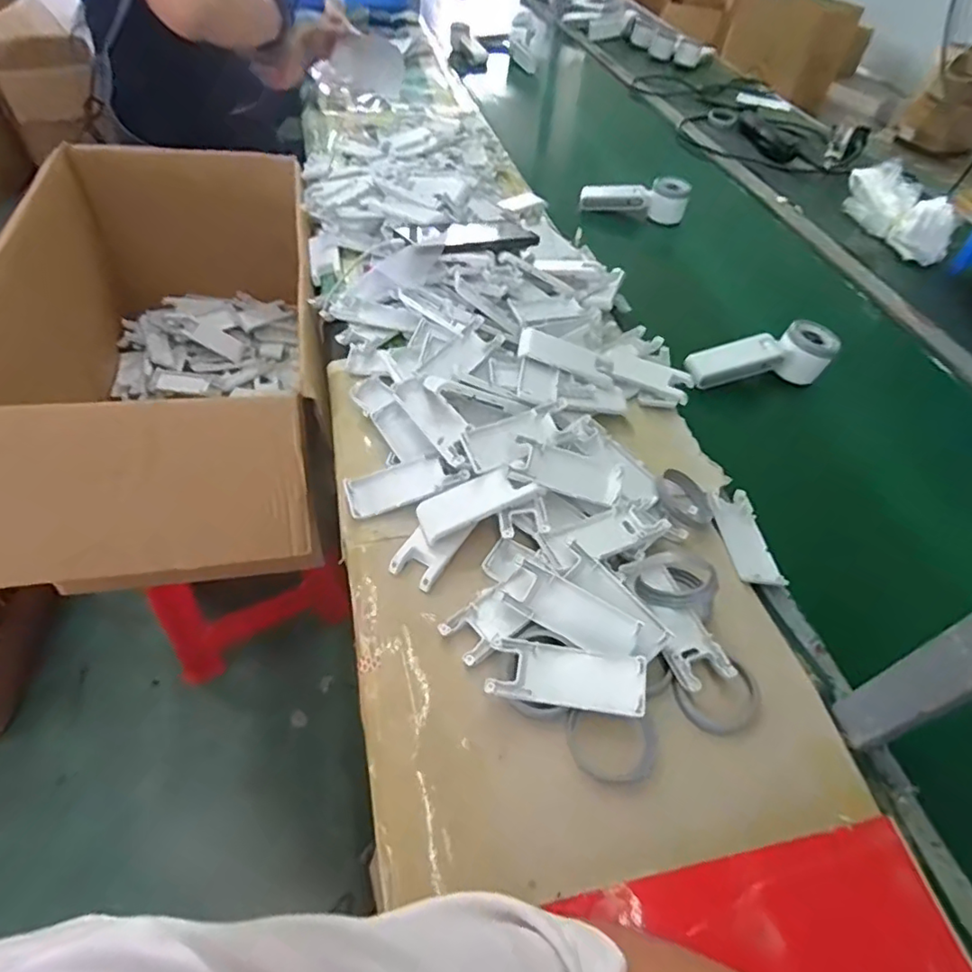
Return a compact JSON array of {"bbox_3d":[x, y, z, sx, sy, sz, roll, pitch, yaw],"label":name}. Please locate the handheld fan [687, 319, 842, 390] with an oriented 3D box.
[{"bbox_3d":[0.316,-0.151,0.665,0.160,0.057,0.053,-3,51,-7],"label":"handheld fan"}]

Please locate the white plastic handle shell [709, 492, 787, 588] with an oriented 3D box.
[{"bbox_3d":[0.231,0.042,0.511,0.043,0.008,0.104,-1,51,-5],"label":"white plastic handle shell"}]

